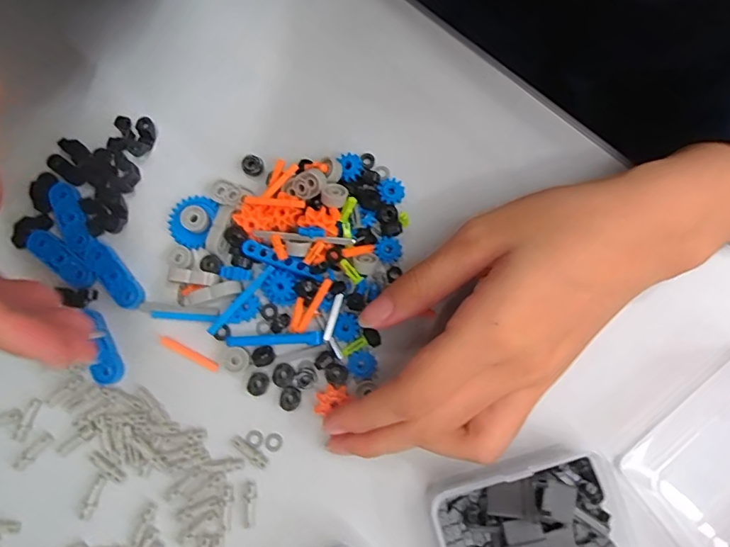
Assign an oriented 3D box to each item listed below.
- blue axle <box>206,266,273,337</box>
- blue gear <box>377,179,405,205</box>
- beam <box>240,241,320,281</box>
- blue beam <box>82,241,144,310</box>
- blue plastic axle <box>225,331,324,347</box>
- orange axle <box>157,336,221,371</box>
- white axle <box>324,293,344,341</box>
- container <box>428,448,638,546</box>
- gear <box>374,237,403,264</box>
[{"bbox_3d":[-0.058,0.013,0.225,0.004,0.006,0.041,41,82,7],"label":"blue axle"},{"bbox_3d":[0.013,-0.041,0.238,0.013,0.006,0.012,0,80,0],"label":"blue gear"},{"bbox_3d":[-0.039,-0.006,0.224,0.040,0.004,0.008,23,81,4],"label":"beam"},{"bbox_3d":[-0.121,0.000,0.228,0.012,0.004,0.039,-41,82,-7],"label":"blue beam"},{"bbox_3d":[-0.042,0.031,0.222,0.044,0.004,0.005,-3,80,0],"label":"blue plastic axle"},{"bbox_3d":[-0.083,0.037,0.223,0.030,0.004,0.005,26,81,5],"label":"orange axle"},{"bbox_3d":[-0.015,0.020,0.222,0.004,0.005,0.022,18,79,3],"label":"white axle"},{"bbox_3d":[0.069,0.106,0.199,0.077,0.028,0.059,-17,80,-3],"label":"container"},{"bbox_3d":[0.011,-0.011,0.232,0.013,0.004,0.012,0,80,0],"label":"gear"}]

